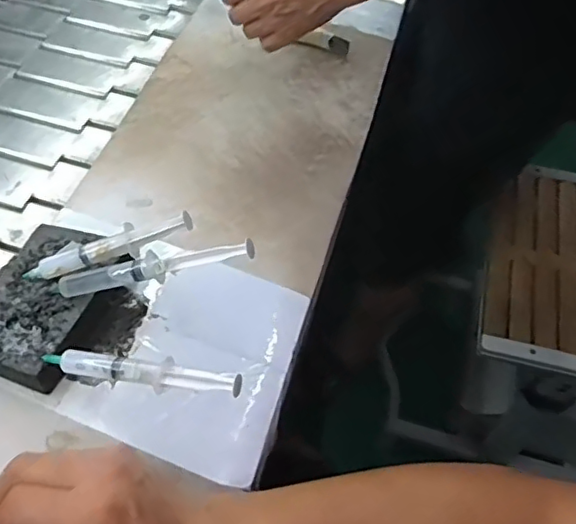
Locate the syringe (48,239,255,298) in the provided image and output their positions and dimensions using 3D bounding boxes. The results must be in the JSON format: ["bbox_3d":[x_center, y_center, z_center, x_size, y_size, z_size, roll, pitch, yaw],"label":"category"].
[{"bbox_3d":[-0.104,0.005,0.447,0.166,0.020,0.015,-12,52,16],"label":"syringe"}]

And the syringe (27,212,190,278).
[{"bbox_3d":[-0.141,-0.011,0.462,0.143,0.018,0.020,-18,55,9],"label":"syringe"}]

